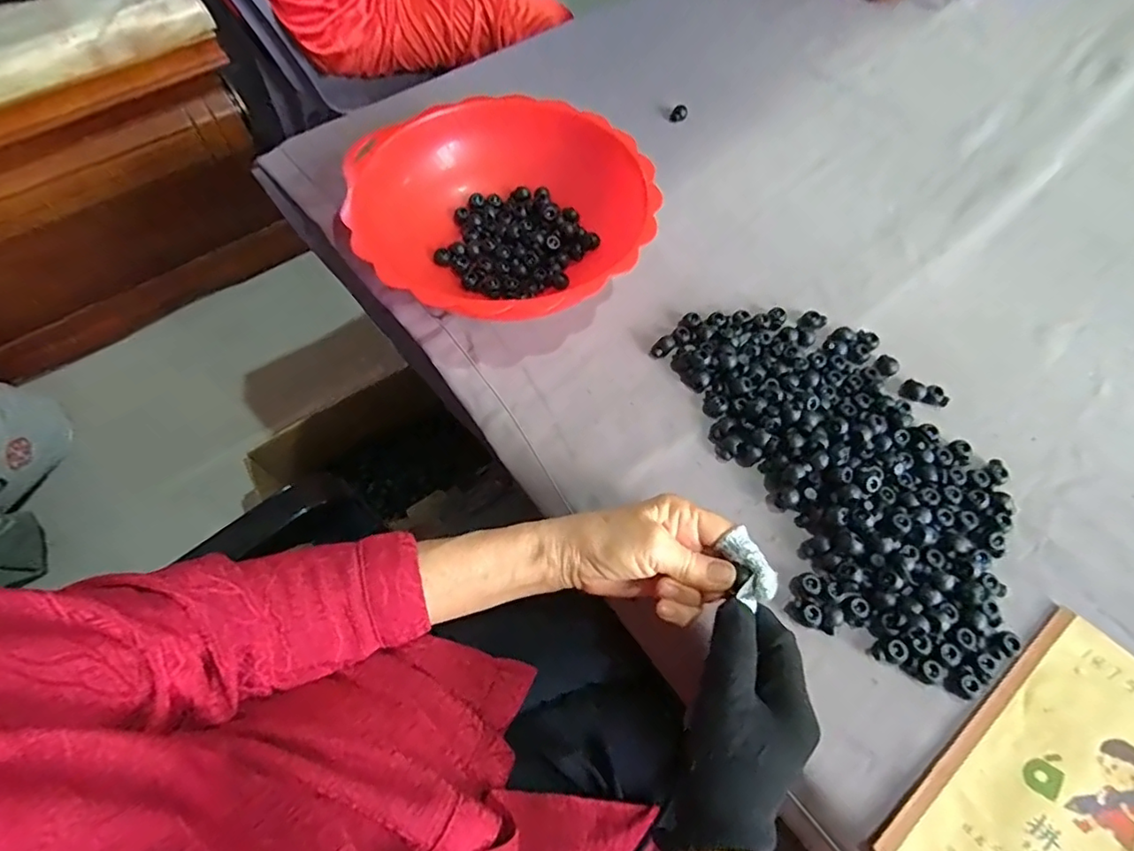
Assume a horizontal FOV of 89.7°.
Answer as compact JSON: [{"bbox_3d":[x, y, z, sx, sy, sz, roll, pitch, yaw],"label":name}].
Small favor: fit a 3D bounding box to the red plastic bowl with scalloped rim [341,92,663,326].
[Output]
[{"bbox_3d":[-0.050,-0.168,0.476,0.217,0.077,0.229,1,61,-1],"label":"red plastic bowl with scalloped rim"}]

